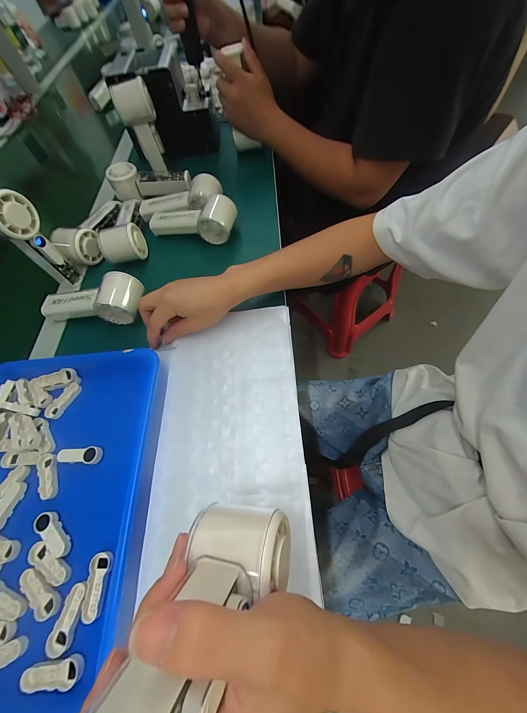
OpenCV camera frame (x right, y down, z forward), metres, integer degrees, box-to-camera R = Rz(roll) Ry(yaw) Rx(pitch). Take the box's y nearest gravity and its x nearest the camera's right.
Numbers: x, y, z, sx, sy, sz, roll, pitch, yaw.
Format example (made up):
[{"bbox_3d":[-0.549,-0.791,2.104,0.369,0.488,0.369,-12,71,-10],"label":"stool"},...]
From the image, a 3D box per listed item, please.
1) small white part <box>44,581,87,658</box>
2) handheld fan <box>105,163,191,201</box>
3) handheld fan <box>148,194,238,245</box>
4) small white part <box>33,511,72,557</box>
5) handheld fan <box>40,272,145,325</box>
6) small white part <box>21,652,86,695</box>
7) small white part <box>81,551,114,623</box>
[{"bbox_3d":[-0.177,0.237,0.240,0.018,0.005,0.051,8,64,13],"label":"small white part"},{"bbox_3d":[-0.220,-0.346,0.517,0.155,0.051,0.046,-5,62,6],"label":"handheld fan"},{"bbox_3d":[-0.126,-0.243,0.461,0.157,0.048,0.062,13,65,14],"label":"handheld fan"},{"bbox_3d":[-0.216,0.183,0.275,0.050,0.014,0.018,33,72,22],"label":"small white part"},{"bbox_3d":[-0.259,-0.087,0.397,0.157,0.048,0.059,1,63,8],"label":"handheld fan"},{"bbox_3d":[-0.179,0.272,0.227,0.051,0.010,0.019,-14,62,1],"label":"small white part"},{"bbox_3d":[-0.157,0.215,0.250,0.019,0.006,0.050,-6,62,6],"label":"small white part"}]

